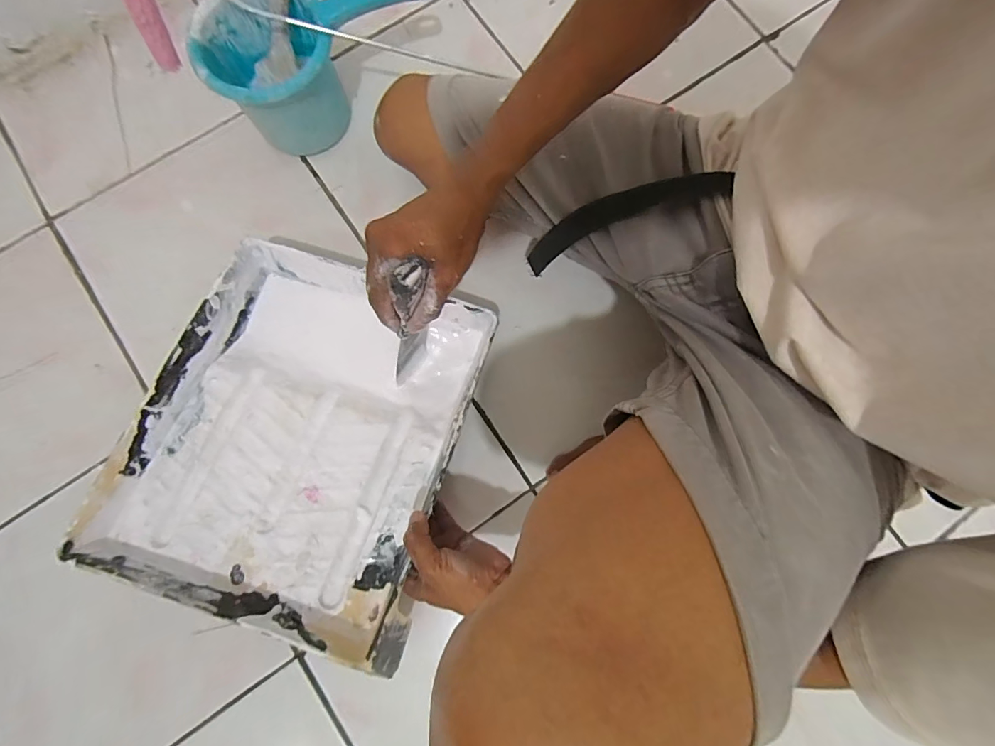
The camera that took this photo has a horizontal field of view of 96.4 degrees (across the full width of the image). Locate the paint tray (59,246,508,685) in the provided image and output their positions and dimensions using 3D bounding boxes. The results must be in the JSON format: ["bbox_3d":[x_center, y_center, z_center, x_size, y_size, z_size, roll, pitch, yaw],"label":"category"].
[{"bbox_3d":[-0.191,0.053,0.444,0.296,0.060,0.341,16,66,4],"label":"paint tray"}]

